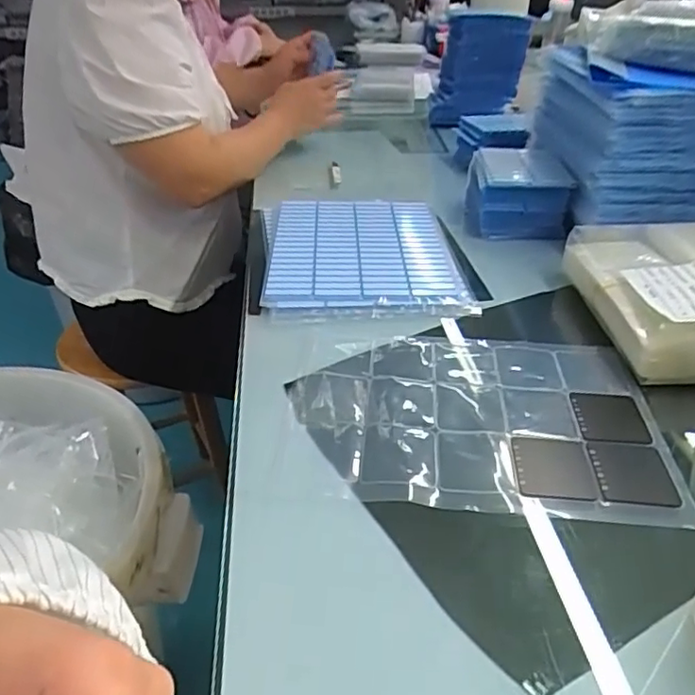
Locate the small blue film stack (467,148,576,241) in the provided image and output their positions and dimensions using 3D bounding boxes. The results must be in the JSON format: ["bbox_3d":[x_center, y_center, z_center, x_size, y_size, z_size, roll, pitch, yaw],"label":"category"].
[{"bbox_3d":[0.211,-0.196,0.771,0.112,0.073,0.133,4,34,6],"label":"small blue film stack"}]

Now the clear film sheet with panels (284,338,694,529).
[{"bbox_3d":[0.094,0.050,0.469,0.271,0.010,0.190,3,35,4],"label":"clear film sheet with panels"}]

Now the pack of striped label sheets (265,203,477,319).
[{"bbox_3d":[0.015,-0.113,0.696,0.214,0.017,0.281,-3,35,-5],"label":"pack of striped label sheets"}]

